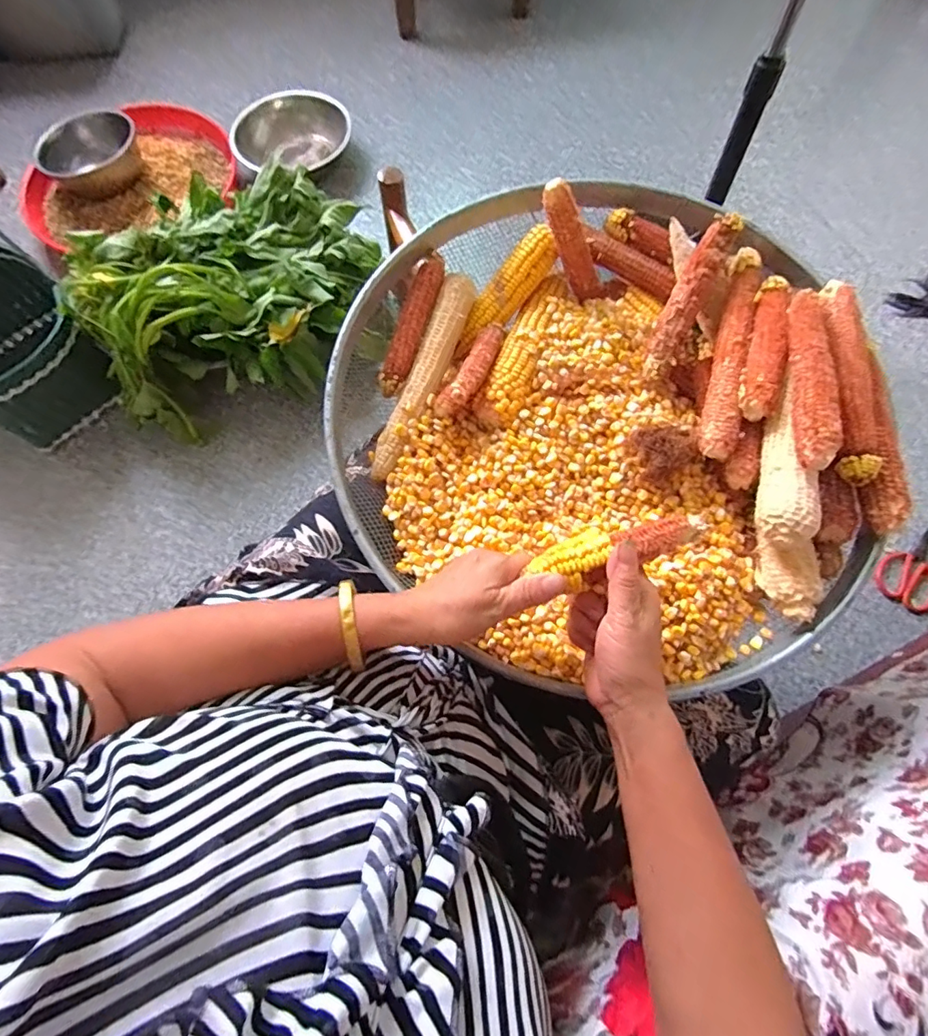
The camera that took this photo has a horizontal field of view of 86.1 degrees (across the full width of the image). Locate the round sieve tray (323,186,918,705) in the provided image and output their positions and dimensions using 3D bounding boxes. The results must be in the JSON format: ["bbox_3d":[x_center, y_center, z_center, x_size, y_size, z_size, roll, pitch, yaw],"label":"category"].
[{"bbox_3d":[0.128,-0.100,0.459,0.494,0.106,0.469,0,71,1],"label":"round sieve tray"}]

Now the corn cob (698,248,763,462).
[{"bbox_3d":[0.254,-0.159,0.470,0.029,0.023,0.223,14,72,6],"label":"corn cob"}]

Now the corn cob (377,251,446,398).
[{"bbox_3d":[-0.051,-0.195,0.500,0.026,0.027,0.157,16,72,6],"label":"corn cob"}]

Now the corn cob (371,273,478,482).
[{"bbox_3d":[-0.039,-0.147,0.500,0.030,0.028,0.233,19,73,7],"label":"corn cob"}]

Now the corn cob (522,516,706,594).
[{"bbox_3d":[0.114,0.024,0.365,0.132,0.026,0.037,-13,72,-8],"label":"corn cob"}]

